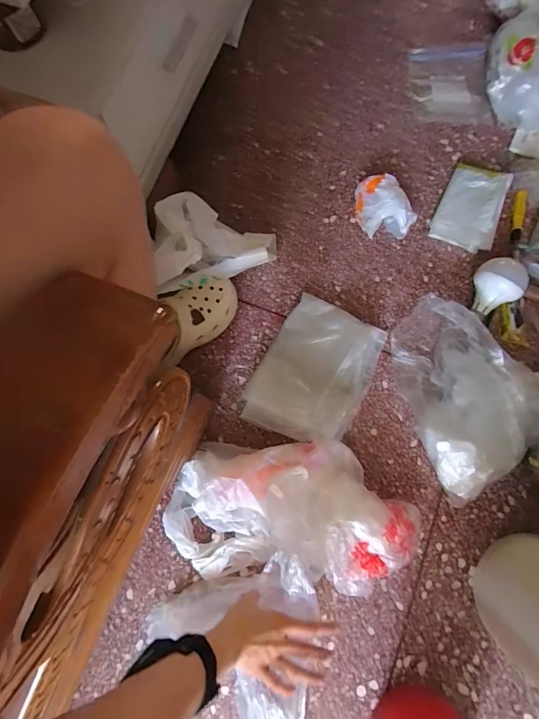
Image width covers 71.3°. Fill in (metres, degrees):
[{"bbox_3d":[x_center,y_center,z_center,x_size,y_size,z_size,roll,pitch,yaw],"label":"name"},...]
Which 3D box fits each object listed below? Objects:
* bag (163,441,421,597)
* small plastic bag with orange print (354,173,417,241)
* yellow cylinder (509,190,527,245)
[{"bbox_3d":[0.036,0.261,0.636,0.405,0.111,0.227,4,79,1],"label":"bag"},{"bbox_3d":[0.242,-0.321,0.792,0.112,0.053,0.118,-2,79,0],"label":"small plastic bag with orange print"},{"bbox_3d":[0.522,-0.299,0.791,0.021,0.022,0.111,11,79,2],"label":"yellow cylinder"}]

